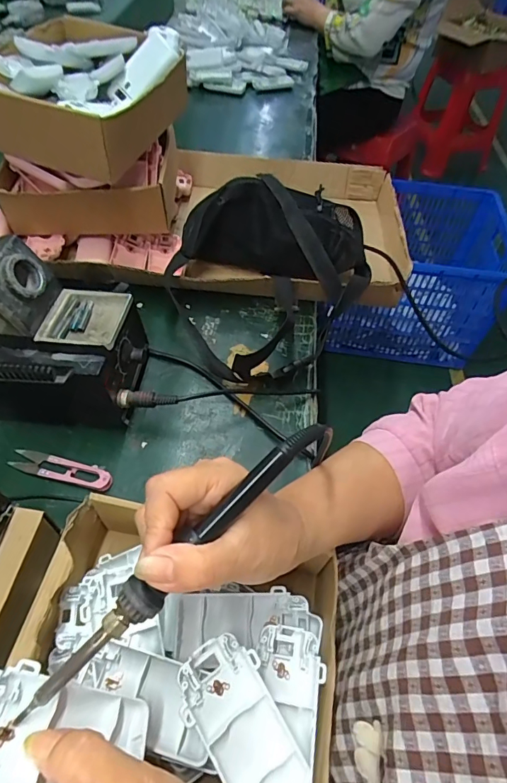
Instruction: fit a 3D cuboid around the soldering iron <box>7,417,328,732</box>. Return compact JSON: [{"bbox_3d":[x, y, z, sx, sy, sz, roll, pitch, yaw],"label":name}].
[{"bbox_3d":[-0.034,0.088,0.233,0.211,0.017,0.020,-42,66,-15],"label":"soldering iron"}]

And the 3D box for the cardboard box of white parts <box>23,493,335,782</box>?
[{"bbox_3d":[-0.050,0.182,0.299,0.203,0.085,0.176,11,54,4],"label":"cardboard box of white parts"}]

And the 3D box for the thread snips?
[{"bbox_3d":[-0.186,0.074,0.421,0.102,0.012,0.024,14,54,6],"label":"thread snips"}]

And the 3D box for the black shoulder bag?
[{"bbox_3d":[0.018,-0.156,0.546,0.239,0.100,0.301,15,54,7],"label":"black shoulder bag"}]

